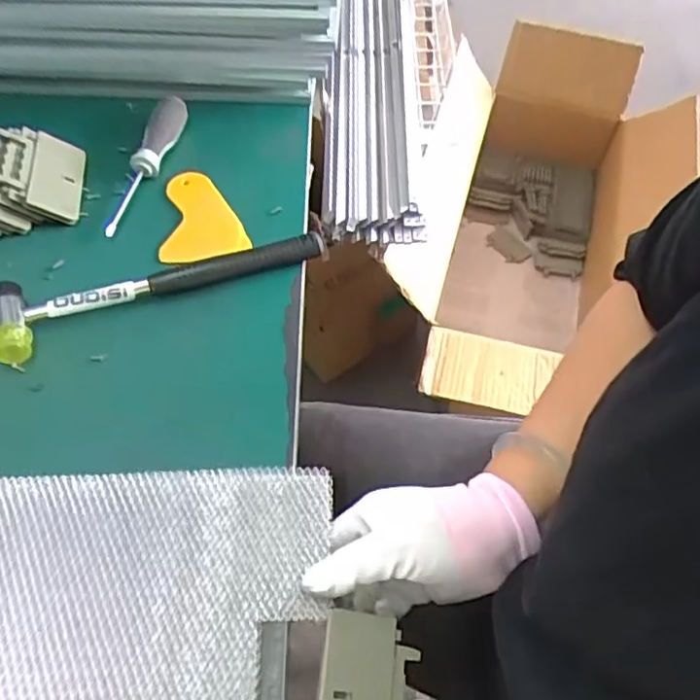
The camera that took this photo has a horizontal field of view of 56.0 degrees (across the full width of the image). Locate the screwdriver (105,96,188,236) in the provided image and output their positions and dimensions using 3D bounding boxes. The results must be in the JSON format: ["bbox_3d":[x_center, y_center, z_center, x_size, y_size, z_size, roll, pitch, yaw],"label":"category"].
[{"bbox_3d":[-0.171,-0.158,0.554,0.033,0.023,0.160,8,56,5],"label":"screwdriver"}]

